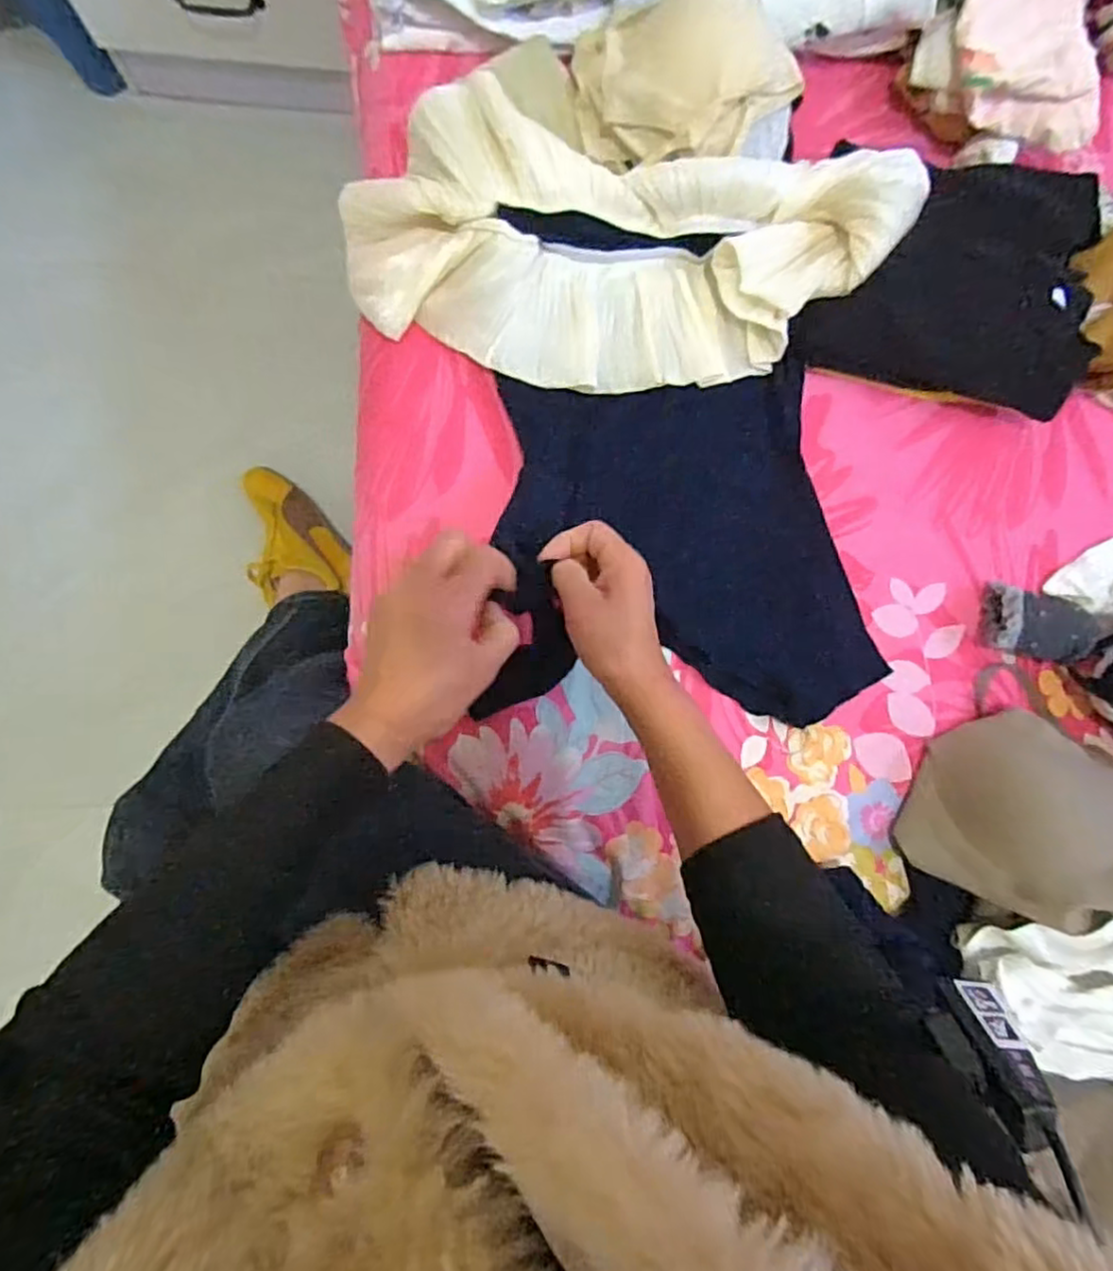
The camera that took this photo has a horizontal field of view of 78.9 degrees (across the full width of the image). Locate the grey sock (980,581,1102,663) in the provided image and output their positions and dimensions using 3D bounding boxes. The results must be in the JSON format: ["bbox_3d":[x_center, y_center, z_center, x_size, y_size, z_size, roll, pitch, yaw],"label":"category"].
[{"bbox_3d":[0.404,-0.008,0.569,0.070,0.052,0.057,13,83,-3],"label":"grey sock"}]

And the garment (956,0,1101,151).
[{"bbox_3d":[0.412,-0.526,0.587,0.134,0.055,0.165,5,84,-4],"label":"garment"}]

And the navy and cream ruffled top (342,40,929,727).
[{"bbox_3d":[0.054,-0.210,0.554,0.434,0.089,0.528,2,84,-4],"label":"navy and cream ruffled top"}]

